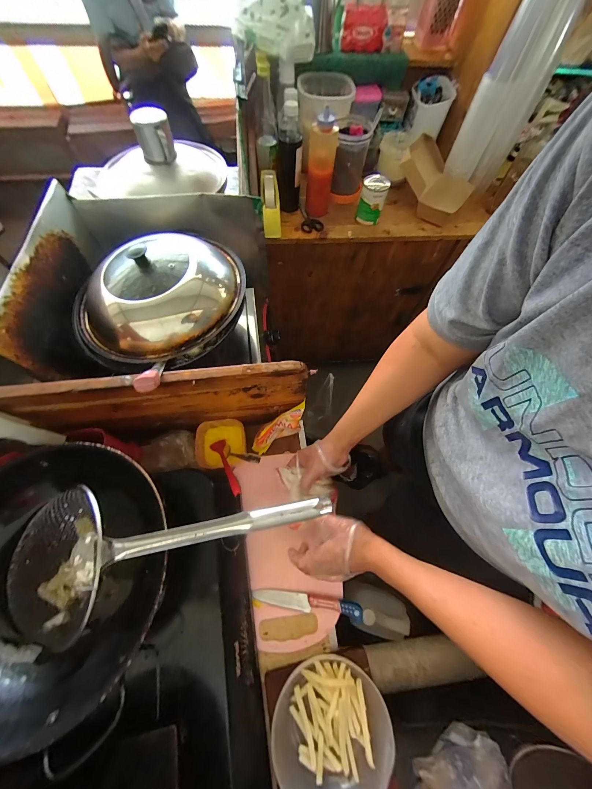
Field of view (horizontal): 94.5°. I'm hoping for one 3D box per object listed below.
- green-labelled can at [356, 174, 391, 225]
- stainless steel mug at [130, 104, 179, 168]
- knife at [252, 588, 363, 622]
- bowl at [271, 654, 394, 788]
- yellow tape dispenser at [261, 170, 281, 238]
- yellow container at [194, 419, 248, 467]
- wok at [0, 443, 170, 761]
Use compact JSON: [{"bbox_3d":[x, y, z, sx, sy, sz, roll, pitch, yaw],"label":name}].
[{"bbox_3d":[0.218,-0.556,0.790,0.069,0.108,0.064,1,67,-2],"label":"green-labelled can"},{"bbox_3d":[-0.337,-0.613,0.651,0.081,0.086,0.083,-18,69,-10],"label":"stainless steel mug"},{"bbox_3d":[0.021,0.382,0.502,0.196,0.021,0.029,8,67,1],"label":"knife"},{"bbox_3d":[0.052,0.507,0.415,0.159,0.059,0.172,1,67,-2],"label":"bowl"},{"bbox_3d":[-0.073,-0.550,0.788,0.048,0.114,0.139,-4,68,-5],"label":"yellow tape dispenser"},{"bbox_3d":[-0.161,0.106,0.591,0.100,0.057,0.095,1,67,-2],"label":"yellow container"},{"bbox_3d":[-0.316,0.235,0.380,0.302,0.123,0.306,1,67,-2],"label":"wok"}]

